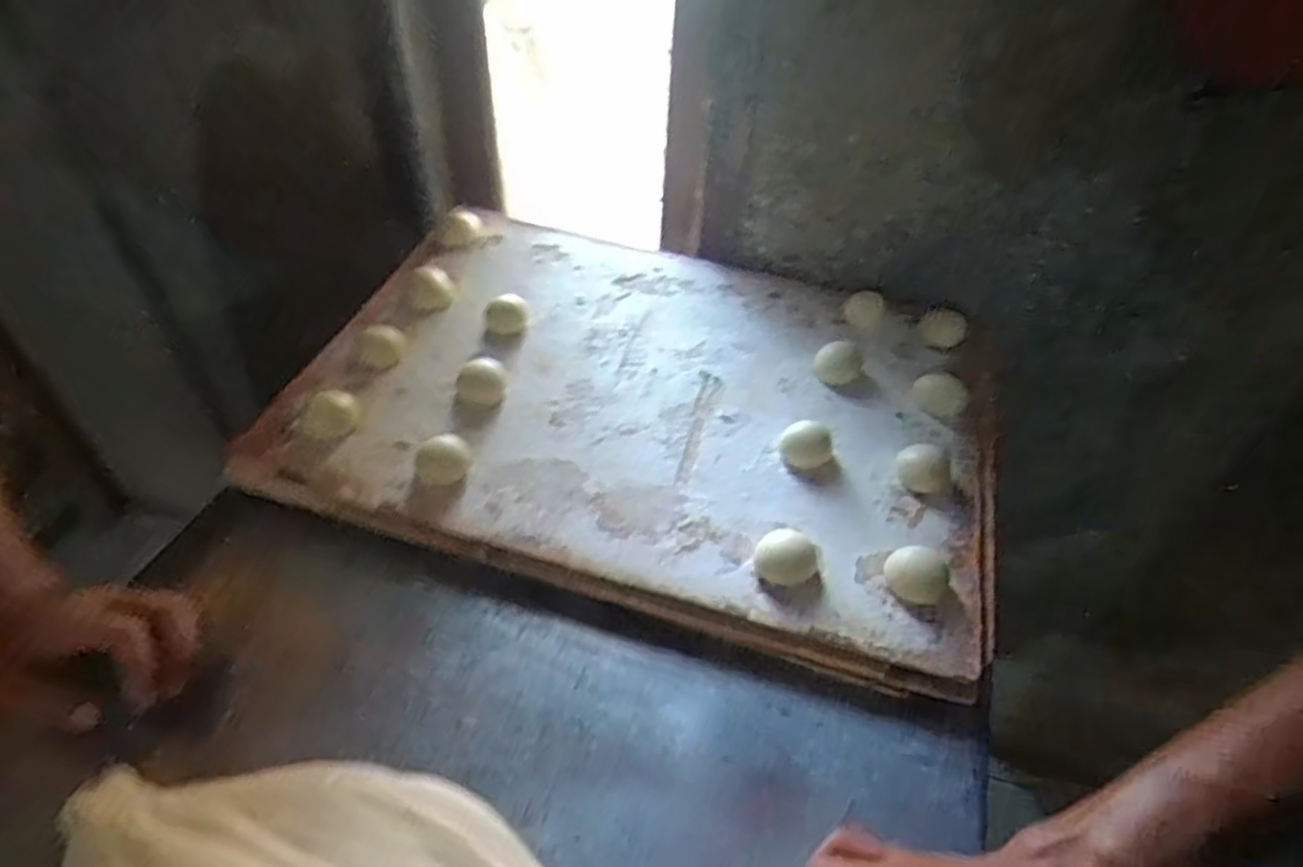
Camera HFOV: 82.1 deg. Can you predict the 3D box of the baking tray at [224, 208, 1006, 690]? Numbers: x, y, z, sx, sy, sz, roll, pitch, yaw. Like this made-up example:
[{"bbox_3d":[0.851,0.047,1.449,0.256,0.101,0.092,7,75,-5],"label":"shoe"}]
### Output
[{"bbox_3d":[-0.003,-0.047,0.689,0.617,0.029,0.435,15,48,9],"label":"baking tray"}]

